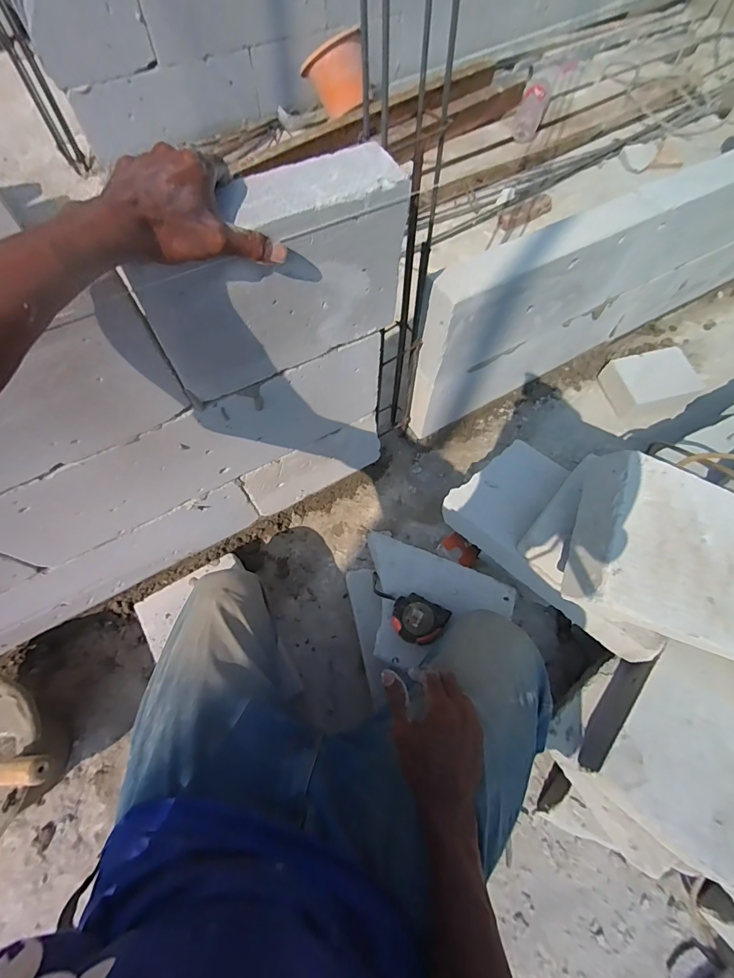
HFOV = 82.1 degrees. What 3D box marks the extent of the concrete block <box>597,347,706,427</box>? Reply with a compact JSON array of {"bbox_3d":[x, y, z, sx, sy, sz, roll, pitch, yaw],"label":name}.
[{"bbox_3d":[0.731,-0.266,1.077,0.199,0.078,0.165,-15,67,-8],"label":"concrete block"}]

